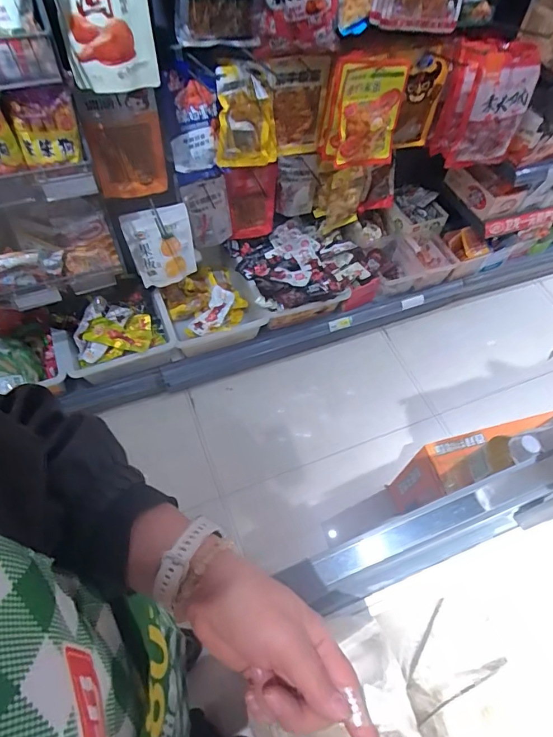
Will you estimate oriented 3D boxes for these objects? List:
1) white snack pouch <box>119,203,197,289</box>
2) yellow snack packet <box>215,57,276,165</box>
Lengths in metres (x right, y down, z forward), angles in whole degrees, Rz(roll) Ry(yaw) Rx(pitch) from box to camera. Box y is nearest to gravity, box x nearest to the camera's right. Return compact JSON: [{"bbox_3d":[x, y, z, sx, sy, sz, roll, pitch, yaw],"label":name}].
[{"bbox_3d":[-0.333,-0.345,1.270,0.184,0.232,0.054,-13,60,-12],"label":"white snack pouch"},{"bbox_3d":[-0.073,-0.620,1.118,0.168,0.249,0.062,-17,64,-12],"label":"yellow snack packet"}]

